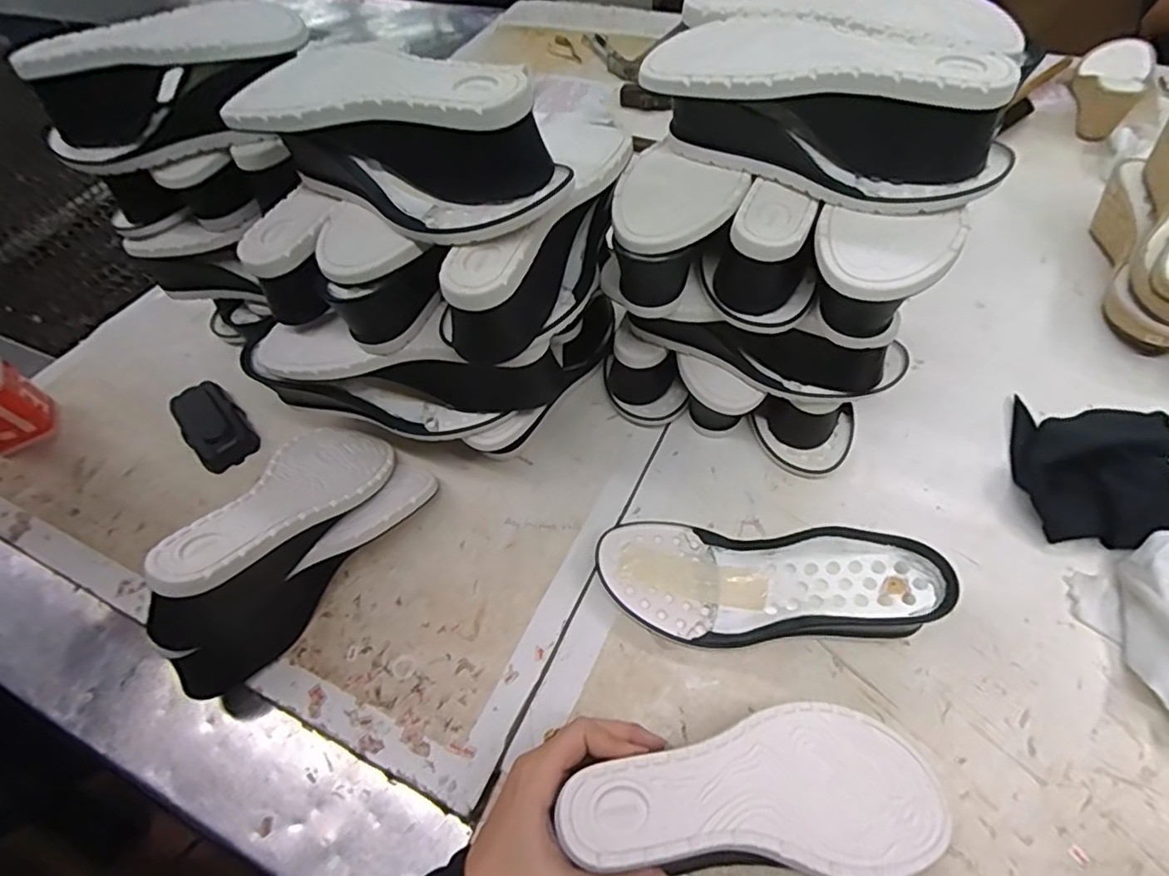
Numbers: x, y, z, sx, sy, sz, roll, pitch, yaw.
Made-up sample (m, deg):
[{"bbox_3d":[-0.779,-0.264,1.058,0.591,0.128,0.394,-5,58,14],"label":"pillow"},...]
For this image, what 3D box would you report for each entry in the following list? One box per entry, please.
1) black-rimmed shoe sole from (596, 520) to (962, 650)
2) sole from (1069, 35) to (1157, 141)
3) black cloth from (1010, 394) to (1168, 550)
[{"bbox_3d":[0.121,0.102,0.425,0.230,0.054,0.089,10,55,14],"label":"black-rimmed shoe sole"},{"bbox_3d":[0.675,-0.460,0.780,0.081,0.062,0.205,29,62,25],"label":"sole"},{"bbox_3d":[0.411,0.021,0.473,0.123,0.030,0.146,15,57,16],"label":"black cloth"}]

